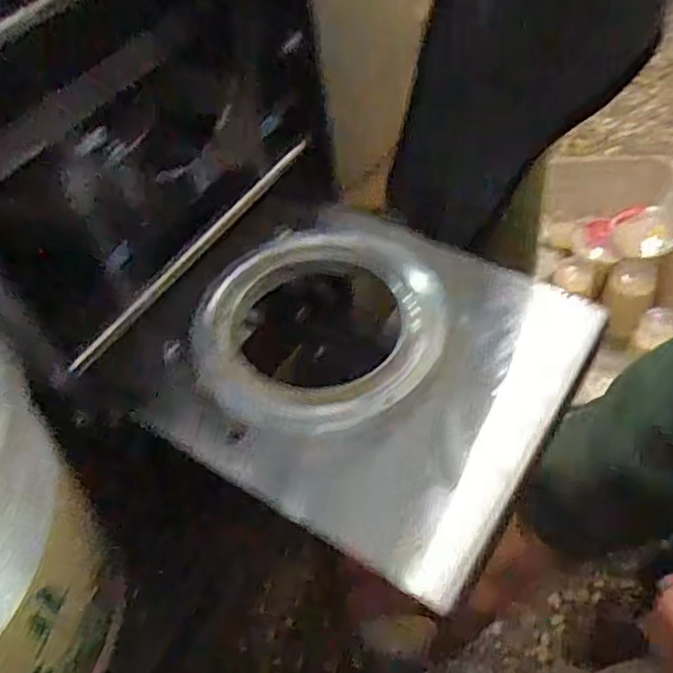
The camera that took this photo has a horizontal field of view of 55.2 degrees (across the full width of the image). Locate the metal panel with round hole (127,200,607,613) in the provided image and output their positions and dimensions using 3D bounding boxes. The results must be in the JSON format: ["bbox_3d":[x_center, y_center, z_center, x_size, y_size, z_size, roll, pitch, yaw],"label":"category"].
[{"bbox_3d":[0.010,0.006,0.331,0.197,0.027,0.176,26,58,23],"label":"metal panel with round hole"}]

